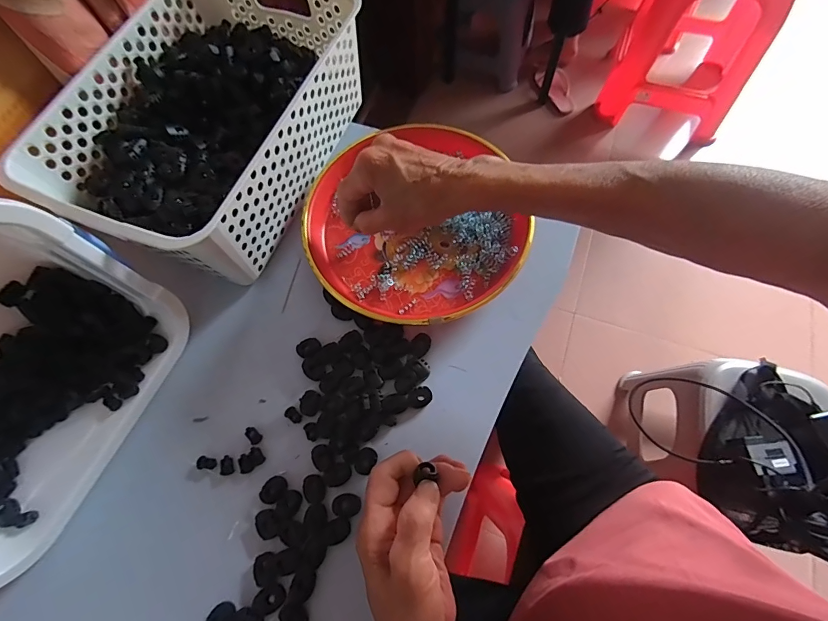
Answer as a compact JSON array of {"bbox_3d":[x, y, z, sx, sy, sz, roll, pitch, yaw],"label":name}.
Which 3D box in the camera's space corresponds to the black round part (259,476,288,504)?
[{"bbox_3d":[-0.115,0.146,0.326,0.017,0.006,0.021,36,74,15],"label":"black round part"}]

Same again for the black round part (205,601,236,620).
[{"bbox_3d":[-0.142,0.226,0.293,0.023,0.008,0.018,-36,71,-11],"label":"black round part"}]

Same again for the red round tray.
[{"bbox_3d":[-0.003,-0.087,0.396,0.204,0.029,0.213,-1,68,2],"label":"red round tray"}]

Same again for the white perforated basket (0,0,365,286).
[{"bbox_3d":[-0.193,-0.188,0.395,0.197,0.101,0.299,20,70,10],"label":"white perforated basket"}]

